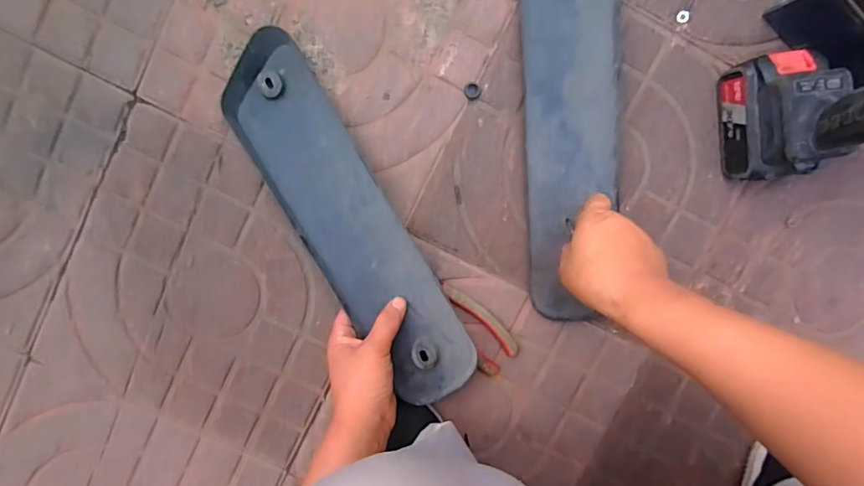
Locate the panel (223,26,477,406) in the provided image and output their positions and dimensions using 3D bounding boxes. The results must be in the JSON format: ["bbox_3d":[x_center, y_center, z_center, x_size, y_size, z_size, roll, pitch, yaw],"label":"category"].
[{"bbox_3d":[-0.083,-0.020,0.469,0.092,0.018,0.372,-32,90,2],"label":"panel"}]

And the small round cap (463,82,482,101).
[{"bbox_3d":[0.041,-0.150,0.478,0.017,0.004,0.018,-32,98,2],"label":"small round cap"}]

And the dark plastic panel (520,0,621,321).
[{"bbox_3d":[0.137,-0.111,0.484,0.098,0.013,0.374,0,98,-2],"label":"dark plastic panel"}]

